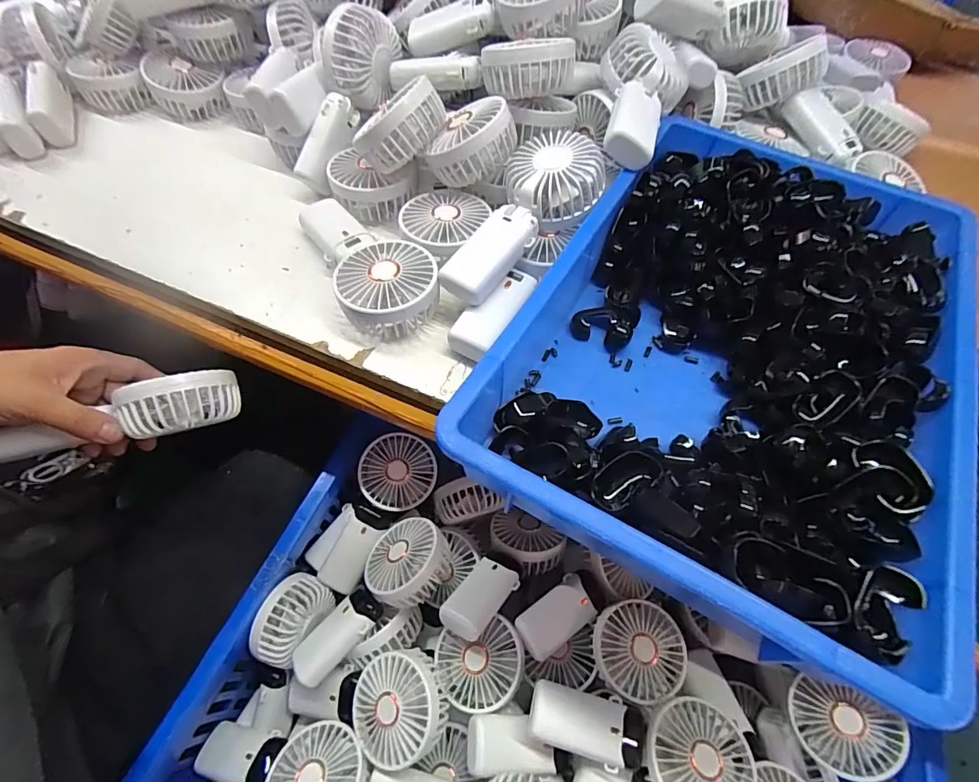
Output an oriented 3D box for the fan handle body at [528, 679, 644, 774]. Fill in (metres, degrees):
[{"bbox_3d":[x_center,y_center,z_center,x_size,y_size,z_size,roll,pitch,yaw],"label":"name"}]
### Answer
[{"bbox_3d":[0.085,0.290,0.396,0.101,0.041,0.047,11,59,4],"label":"fan handle body"}]

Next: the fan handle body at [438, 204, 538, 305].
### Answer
[{"bbox_3d":[0.001,-0.117,0.382,0.045,0.022,0.092,35,79,18],"label":"fan handle body"}]

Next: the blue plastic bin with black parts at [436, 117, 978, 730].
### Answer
[{"bbox_3d":[0.193,-0.049,0.357,0.282,0.084,0.427,27,61,14],"label":"blue plastic bin with black parts"}]

